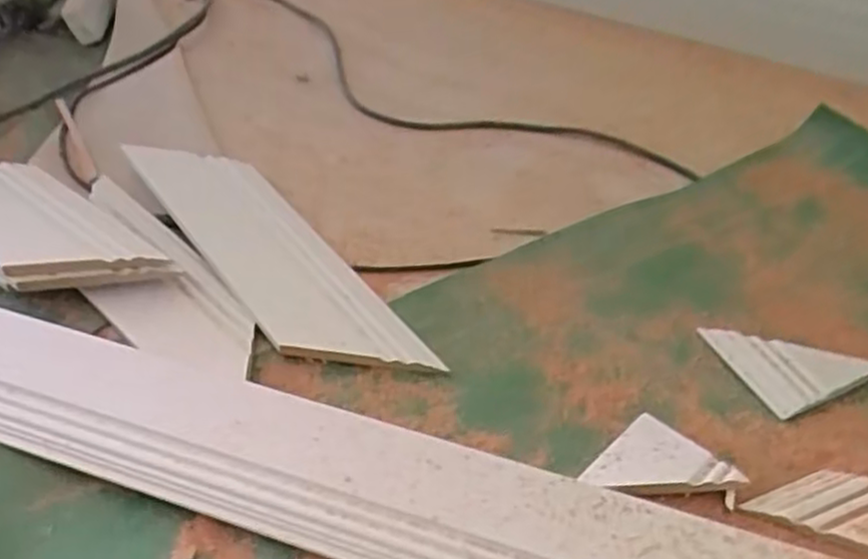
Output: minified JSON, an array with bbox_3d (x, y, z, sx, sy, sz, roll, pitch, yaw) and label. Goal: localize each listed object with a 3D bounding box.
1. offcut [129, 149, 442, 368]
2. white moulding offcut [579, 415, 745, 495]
[{"bbox_3d":[-0.152,-0.030,0.680,0.100,0.027,0.382,-30,54,-24],"label":"offcut"},{"bbox_3d":[0.159,0.138,0.518,0.075,0.020,0.078,-34,56,-27],"label":"white moulding offcut"}]

